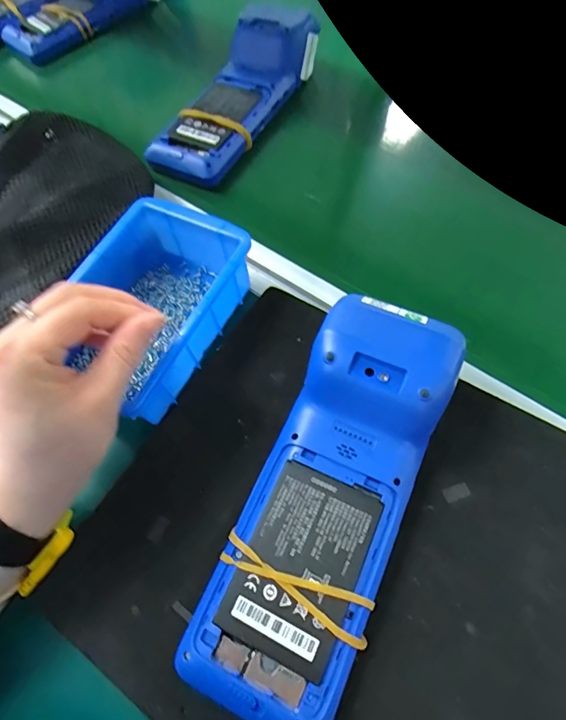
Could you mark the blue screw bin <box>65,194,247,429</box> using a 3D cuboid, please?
[{"bbox_3d":[-0.090,-0.040,0.297,0.096,0.051,0.146,20,70,16],"label":"blue screw bin"}]

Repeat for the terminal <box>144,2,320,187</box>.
[{"bbox_3d":[-0.050,-0.268,0.421,0.081,0.056,0.226,25,68,16],"label":"terminal"}]

